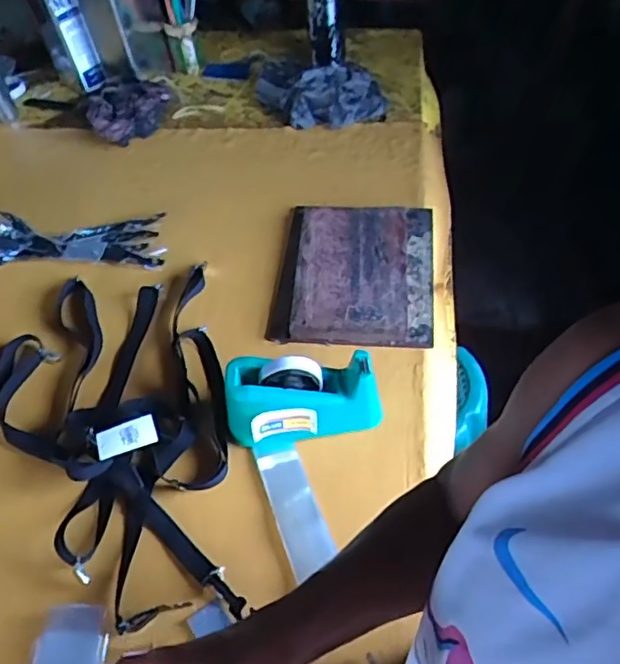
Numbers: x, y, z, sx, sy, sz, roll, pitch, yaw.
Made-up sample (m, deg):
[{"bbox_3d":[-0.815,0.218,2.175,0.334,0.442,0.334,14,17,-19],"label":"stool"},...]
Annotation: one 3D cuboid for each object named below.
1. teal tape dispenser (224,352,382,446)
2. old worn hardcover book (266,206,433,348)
[{"bbox_3d":[-0.007,0.086,0.769,0.198,0.105,0.081,-5,52,-1],"label":"teal tape dispenser"},{"bbox_3d":[0.075,-0.103,0.957,0.252,0.035,0.286,4,53,6],"label":"old worn hardcover book"}]

